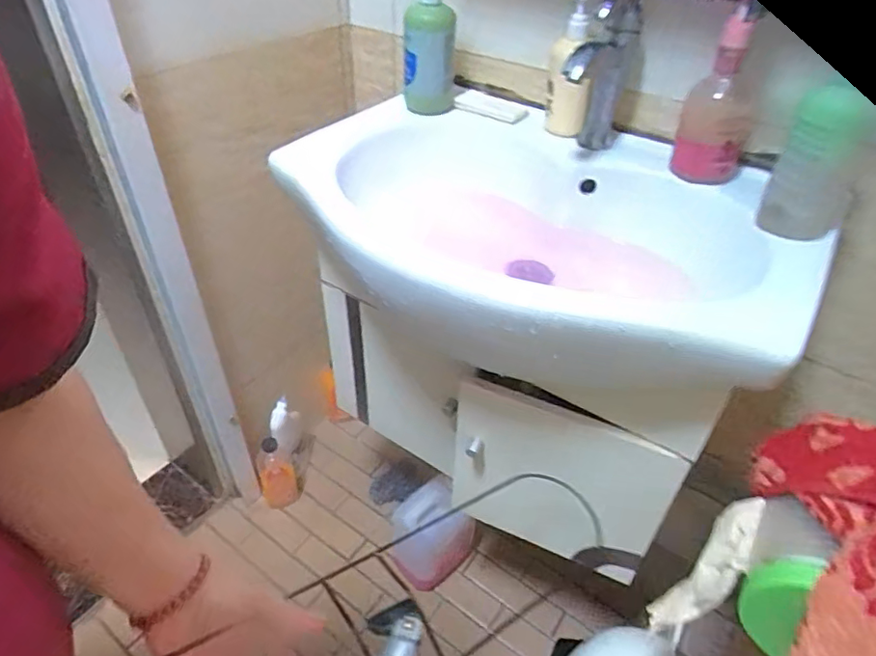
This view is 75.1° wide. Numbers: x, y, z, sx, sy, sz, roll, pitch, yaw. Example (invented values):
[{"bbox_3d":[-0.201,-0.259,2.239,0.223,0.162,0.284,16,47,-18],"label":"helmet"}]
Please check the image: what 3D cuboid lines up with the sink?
[{"bbox_3d":[0.109,-0.095,0.714,0.580,0.175,0.435,33,50,30],"label":"sink"}]

